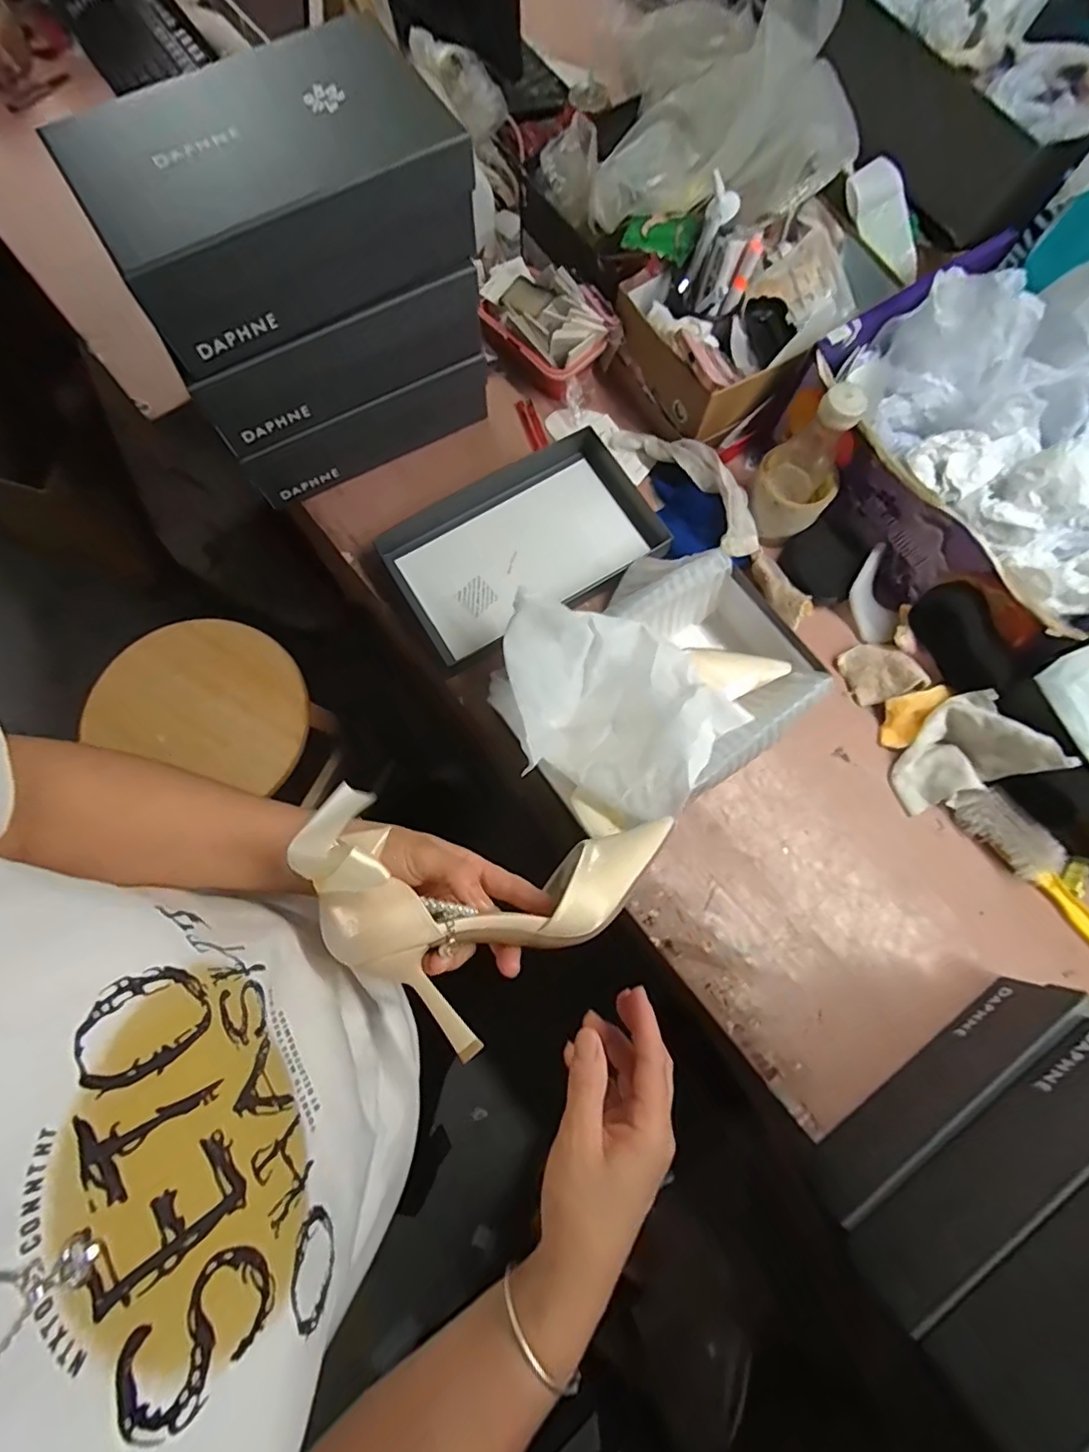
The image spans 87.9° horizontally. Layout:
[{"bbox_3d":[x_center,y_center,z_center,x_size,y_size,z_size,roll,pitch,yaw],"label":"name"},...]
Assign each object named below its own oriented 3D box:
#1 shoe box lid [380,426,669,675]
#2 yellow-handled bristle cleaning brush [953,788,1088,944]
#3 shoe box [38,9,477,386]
[{"bbox_3d":[-0.025,-0.215,0.677,0.315,0.034,0.190,-30,80,-7],"label":"shoe box lid"},{"bbox_3d":[0.536,0.159,0.601,0.053,0.040,0.243,-42,82,-9],"label":"yellow-handled bristle cleaning brush"},{"bbox_3d":[-0.222,-0.458,0.494,0.303,0.110,0.148,-27,79,-7],"label":"shoe box"}]

